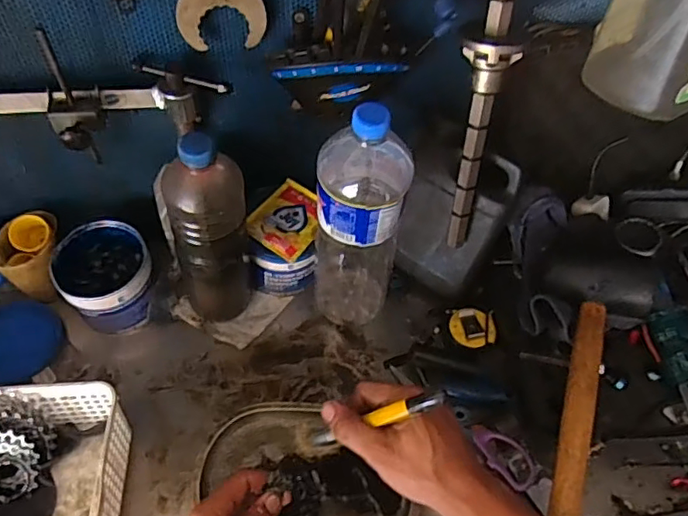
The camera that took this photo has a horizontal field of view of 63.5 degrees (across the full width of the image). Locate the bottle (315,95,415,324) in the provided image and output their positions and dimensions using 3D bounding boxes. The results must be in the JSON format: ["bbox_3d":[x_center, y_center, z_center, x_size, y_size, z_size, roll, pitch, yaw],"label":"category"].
[{"bbox_3d":[0.016,-0.033,0.579,0.083,0.305,0.092,4,55,0],"label":"bottle"}]

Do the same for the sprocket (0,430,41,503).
[{"bbox_3d":[-0.332,0.200,0.548,0.060,0.028,0.068,-21,97,-6],"label":"sprocket"}]

